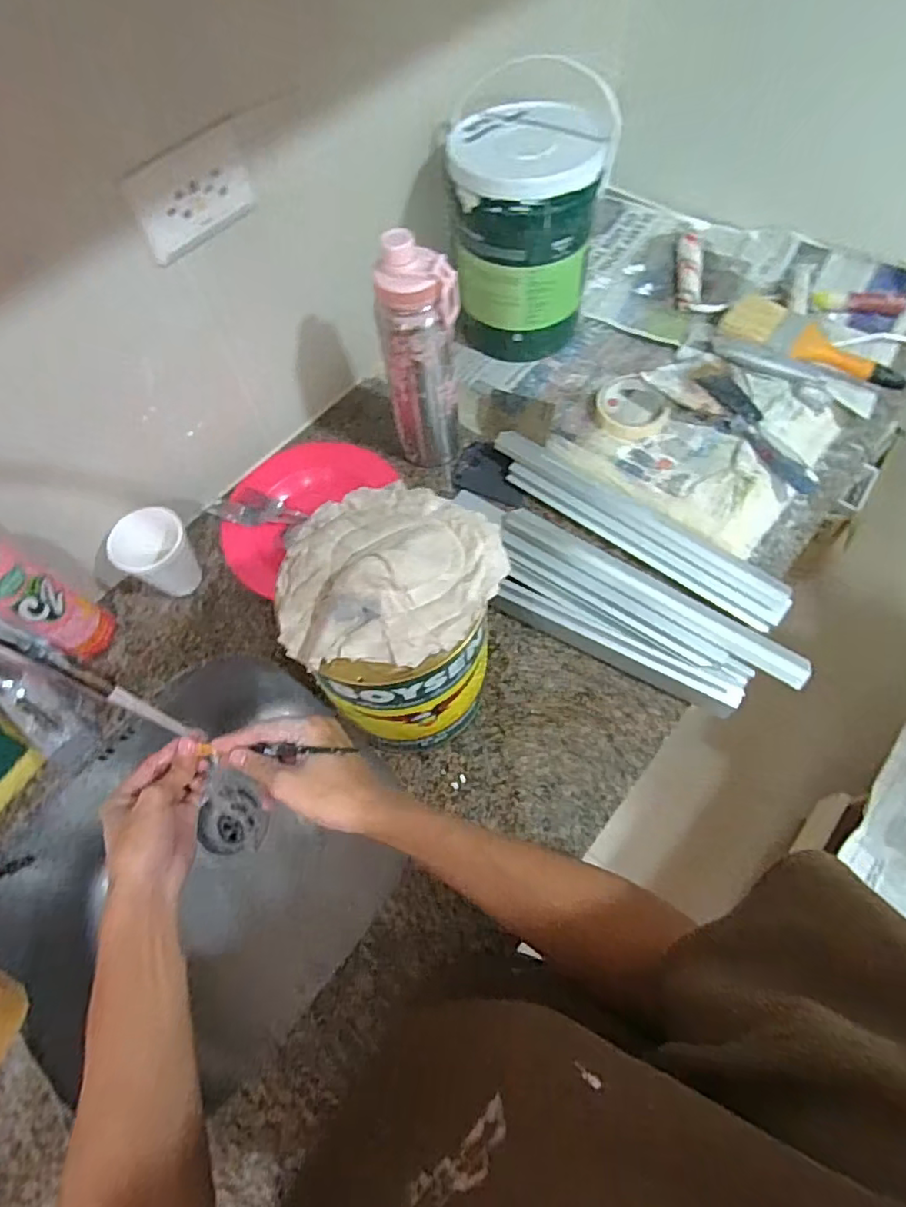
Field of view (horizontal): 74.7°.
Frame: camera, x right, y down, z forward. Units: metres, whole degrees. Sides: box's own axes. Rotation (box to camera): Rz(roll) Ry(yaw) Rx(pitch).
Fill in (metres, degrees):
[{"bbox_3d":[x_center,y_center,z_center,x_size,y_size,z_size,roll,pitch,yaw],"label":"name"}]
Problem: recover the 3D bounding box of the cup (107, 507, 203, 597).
[{"bbox_3d":[-0.324,-0.054,0.663,0.080,0.091,0.075,-2,63,4],"label":"cup"}]

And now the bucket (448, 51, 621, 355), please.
[{"bbox_3d":[0.086,-0.436,0.719,0.165,0.216,0.155,-2,63,4],"label":"bucket"}]

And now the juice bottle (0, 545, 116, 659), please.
[{"bbox_3d":[-0.413,-0.003,0.579,0.053,0.206,0.065,33,70,19],"label":"juice bottle"}]

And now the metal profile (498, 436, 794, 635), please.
[{"bbox_3d":[0.206,-0.099,0.671,0.362,0.022,0.064,35,71,19],"label":"metal profile"}]

